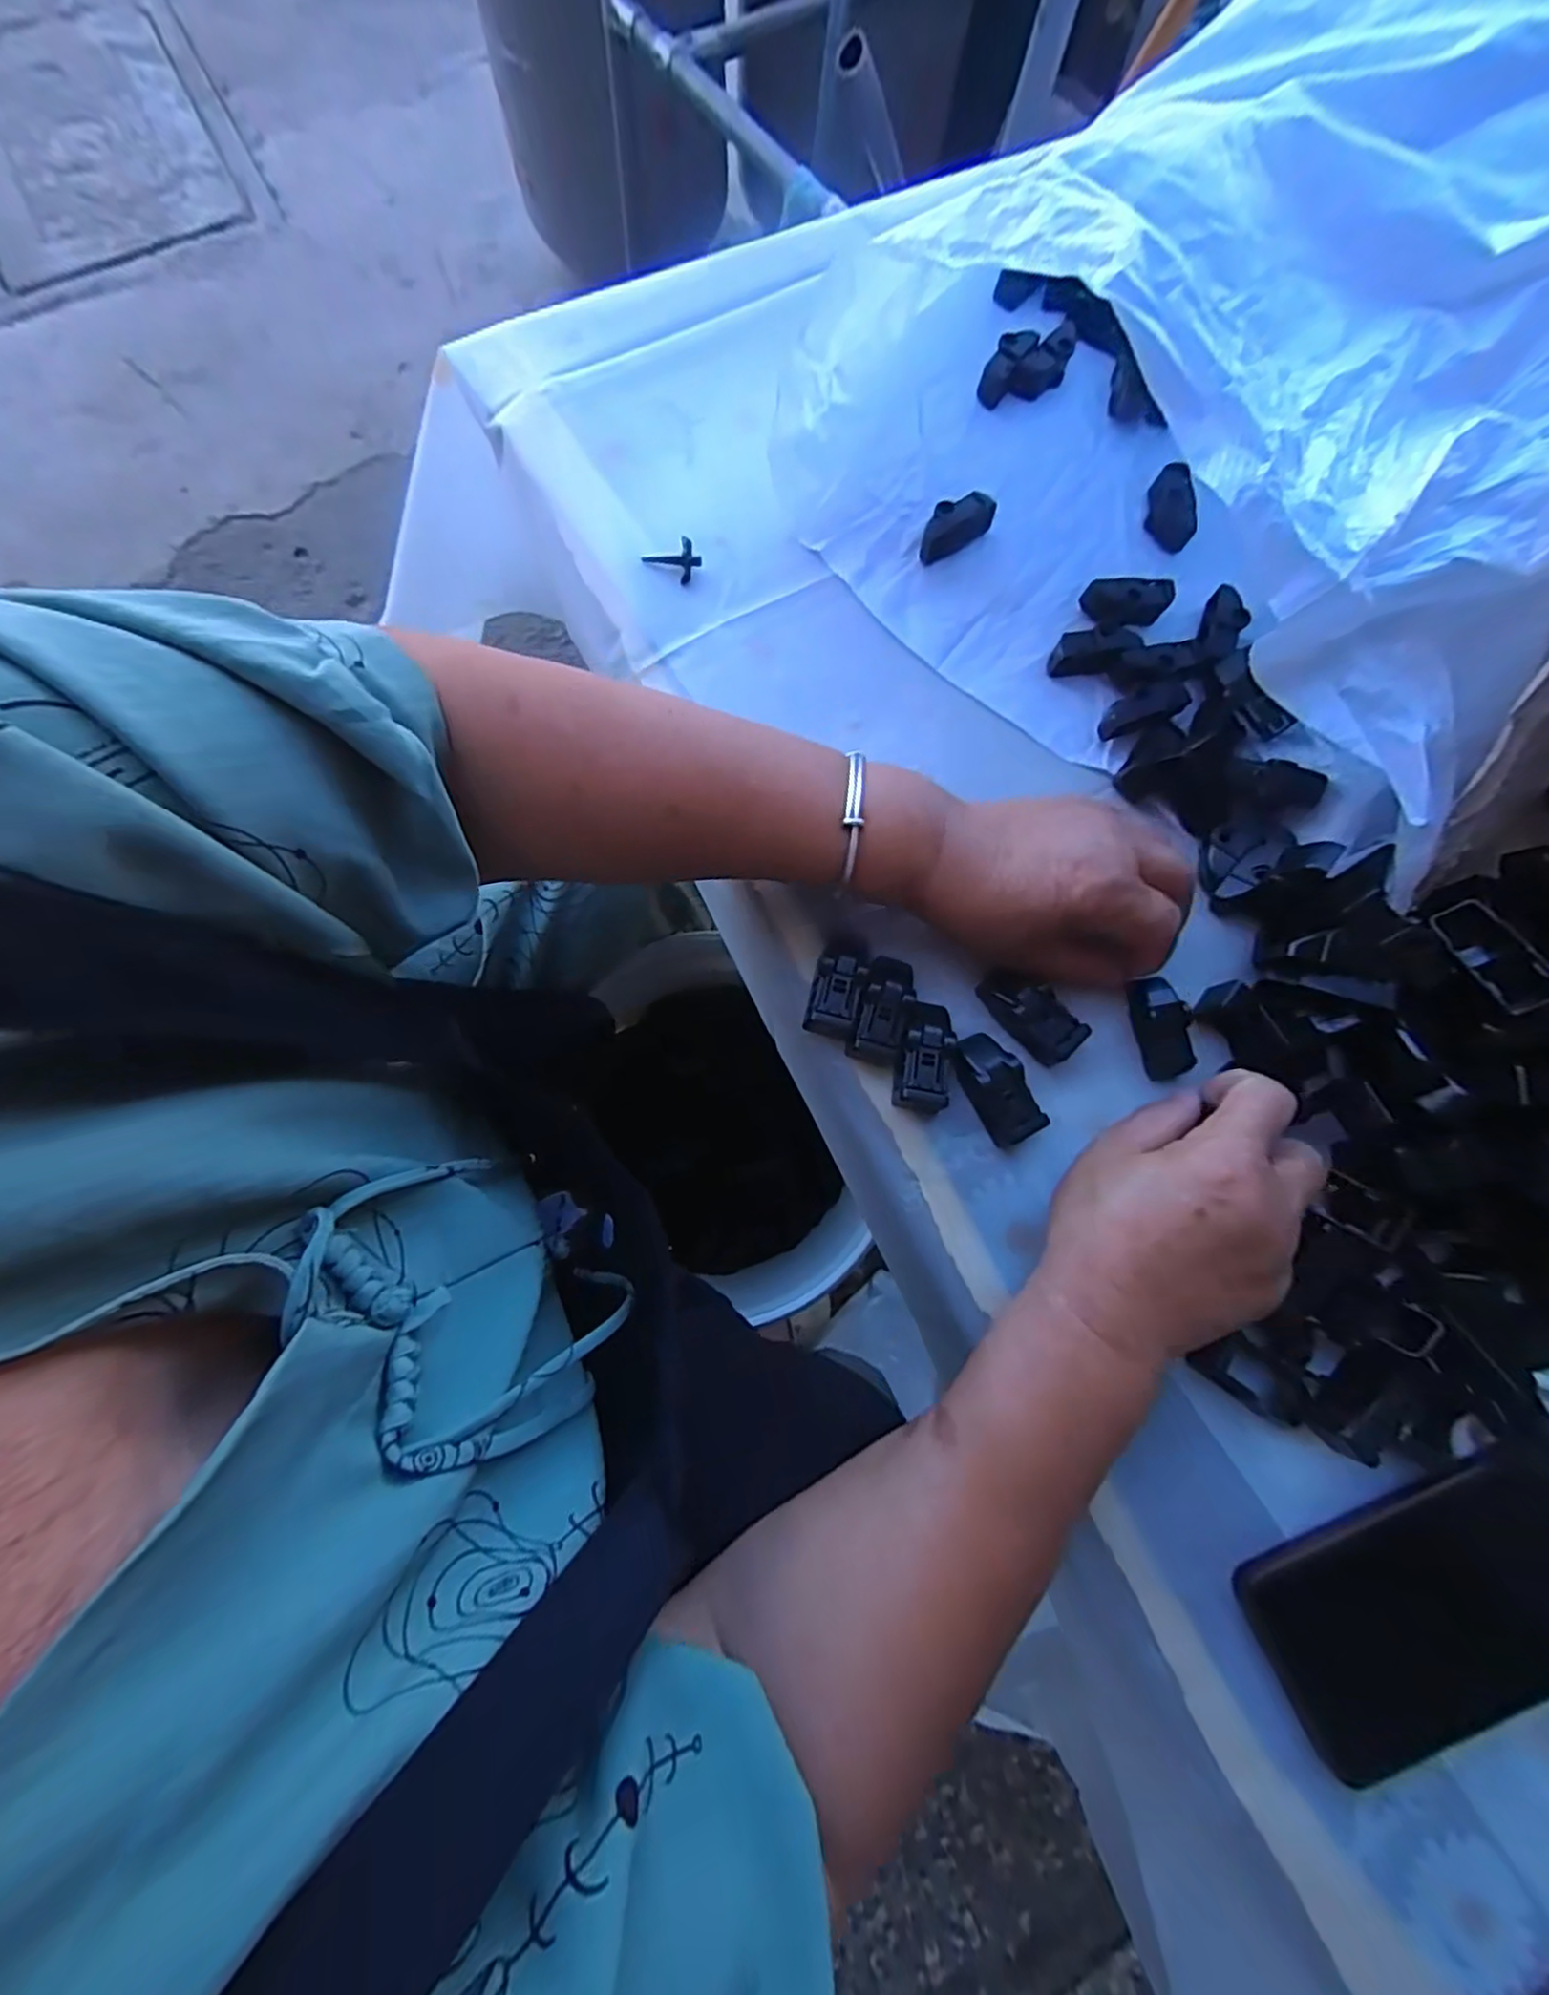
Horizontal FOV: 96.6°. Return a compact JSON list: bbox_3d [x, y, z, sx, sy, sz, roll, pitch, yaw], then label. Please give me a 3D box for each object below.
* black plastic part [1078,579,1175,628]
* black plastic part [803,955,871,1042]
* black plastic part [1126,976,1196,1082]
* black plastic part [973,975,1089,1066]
[{"bbox_3d":[0.191,-0.213,0.371,0.048,0.019,0.017,-9,79,-3],"label":"black plastic part"},{"bbox_3d":[0.028,0.001,0.321,0.022,0.019,0.035,15,78,2],"label":"black plastic part"},{"bbox_3d":[0.183,0.014,0.324,0.022,0.012,0.045,-12,79,-3],"label":"black plastic part"},{"bbox_3d":[0.118,0.008,0.321,0.049,0.017,0.023,44,81,7],"label":"black plastic part"}]

